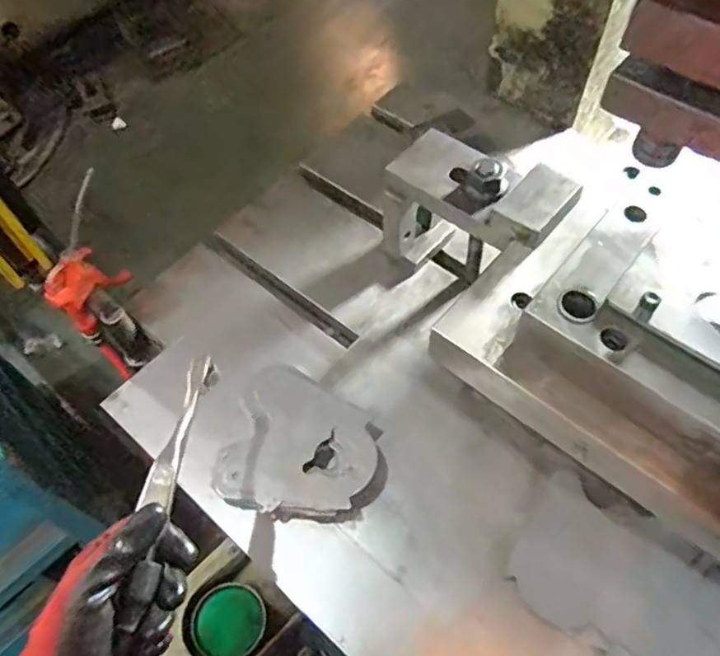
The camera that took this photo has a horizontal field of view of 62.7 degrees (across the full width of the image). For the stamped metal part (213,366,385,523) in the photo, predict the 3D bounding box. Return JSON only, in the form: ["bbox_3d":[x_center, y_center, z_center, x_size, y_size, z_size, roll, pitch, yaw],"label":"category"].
[{"bbox_3d":[-0.053,0.116,0.594,0.155,0.039,0.153,-1,57,1],"label":"stamped metal part"}]

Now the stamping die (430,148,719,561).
[{"bbox_3d":[0.296,0.016,0.481,0.377,0.109,0.298,38,66,23],"label":"stamping die"}]

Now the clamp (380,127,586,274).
[{"bbox_3d":[0.120,-0.114,0.642,0.174,0.164,0.089,37,65,22],"label":"clamp"}]

